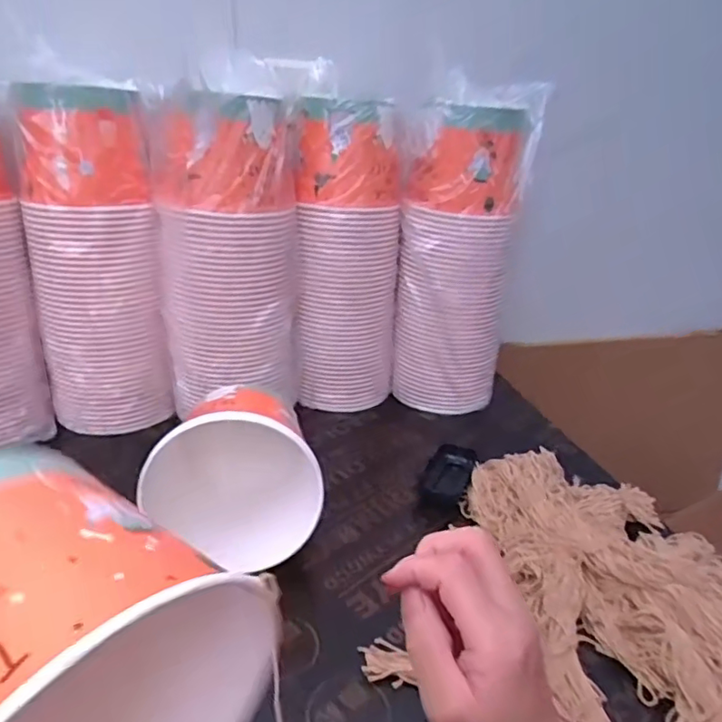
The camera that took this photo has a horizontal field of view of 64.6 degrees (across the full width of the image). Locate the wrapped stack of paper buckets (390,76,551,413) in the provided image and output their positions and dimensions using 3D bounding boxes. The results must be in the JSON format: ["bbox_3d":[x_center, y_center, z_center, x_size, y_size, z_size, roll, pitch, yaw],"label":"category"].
[{"bbox_3d":[0.148,-0.157,0.850,0.175,0.439,0.145,9,24,17],"label":"wrapped stack of paper buckets"}]

